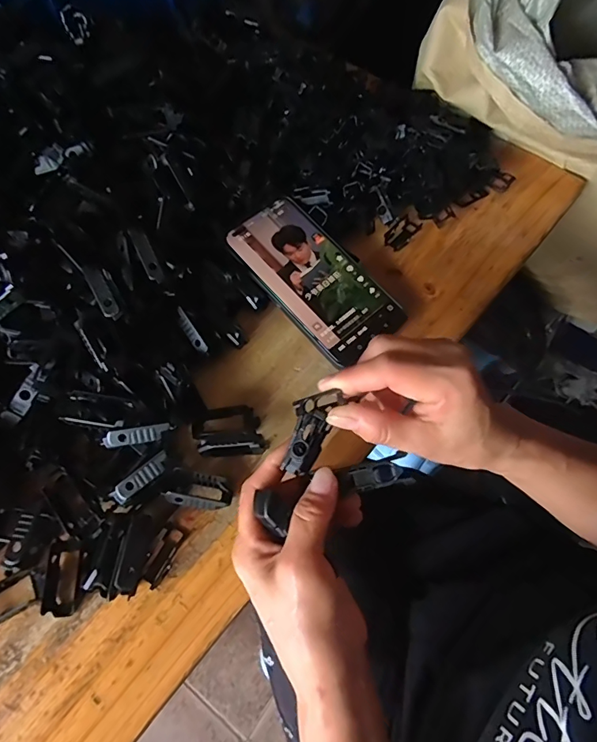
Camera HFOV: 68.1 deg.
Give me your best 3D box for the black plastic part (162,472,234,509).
[{"bbox_3d":[-0.069,0.084,0.309,0.041,0.022,0.024,6,63,3],"label":"black plastic part"}]

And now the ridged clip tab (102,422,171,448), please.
[{"bbox_3d":[-0.109,0.044,0.299,0.043,0.006,0.010,-10,64,-5],"label":"ridged clip tab"}]

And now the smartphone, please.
[{"bbox_3d":[0.013,-0.082,0.383,0.081,0.006,0.156,-38,78,-15],"label":"smartphone"}]

